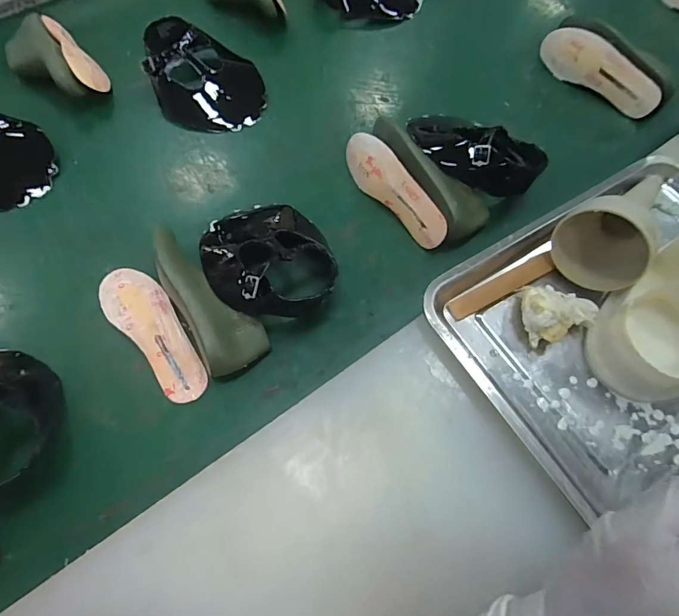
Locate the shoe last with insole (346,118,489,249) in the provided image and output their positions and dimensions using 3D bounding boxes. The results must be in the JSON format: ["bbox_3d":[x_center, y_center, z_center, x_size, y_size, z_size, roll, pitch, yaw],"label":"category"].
[{"bbox_3d":[0.096,-0.167,0.558,0.090,0.066,0.198,-37,70,-15],"label":"shoe last with insole"}]

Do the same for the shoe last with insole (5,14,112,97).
[{"bbox_3d":[-0.430,-0.375,0.652,0.099,0.066,0.180,-39,71,-16],"label":"shoe last with insole"}]

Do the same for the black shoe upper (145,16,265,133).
[{"bbox_3d":[-0.202,-0.354,0.646,0.152,0.065,0.186,-17,66,-8],"label":"black shoe upper"}]

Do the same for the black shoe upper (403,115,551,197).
[{"bbox_3d":[0.168,-0.207,0.570,0.183,0.085,0.079,39,71,16],"label":"black shoe upper"}]

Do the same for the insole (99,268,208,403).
[{"bbox_3d":[-0.212,0.023,0.494,0.061,0.020,0.190,-39,71,-16],"label":"insole"}]

